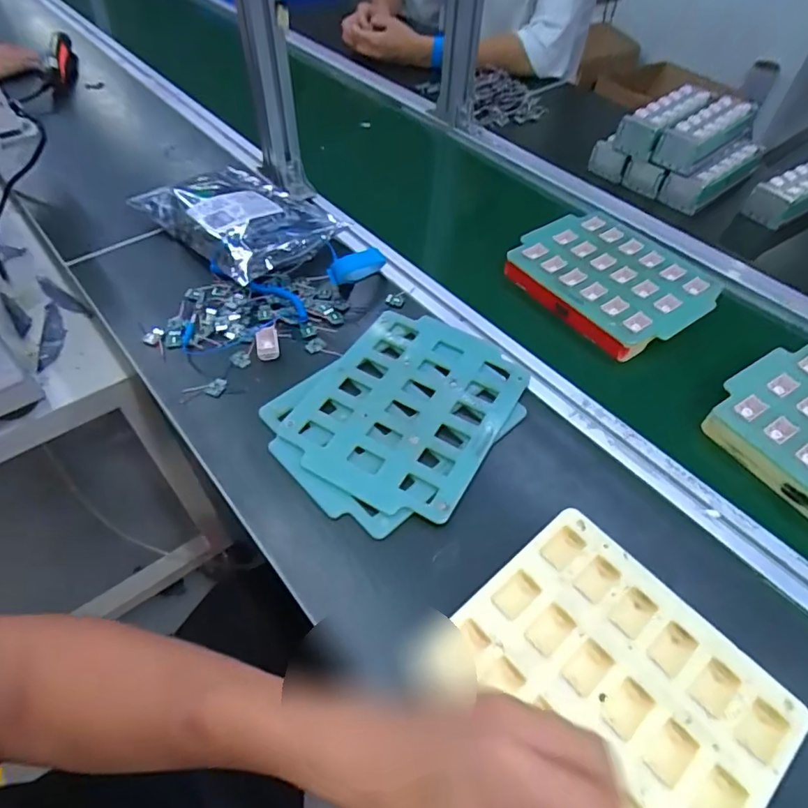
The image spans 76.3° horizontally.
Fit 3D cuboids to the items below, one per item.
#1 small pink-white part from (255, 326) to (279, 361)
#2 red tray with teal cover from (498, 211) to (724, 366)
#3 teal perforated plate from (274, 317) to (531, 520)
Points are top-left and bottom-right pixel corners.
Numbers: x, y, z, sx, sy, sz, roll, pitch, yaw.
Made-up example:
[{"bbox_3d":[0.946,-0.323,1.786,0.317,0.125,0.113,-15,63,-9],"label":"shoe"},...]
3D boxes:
[{"bbox_3d":[-0.145,-0.065,0.546,0.022,0.018,0.035,-7,54,-6],"label":"small pink-white part"},{"bbox_3d":[0.255,-0.158,0.645,0.179,0.031,0.218,-30,59,-21],"label":"red tray with teal cover"},{"bbox_3d":[0.006,-0.001,0.507,0.176,0.010,0.227,25,57,17],"label":"teal perforated plate"}]

